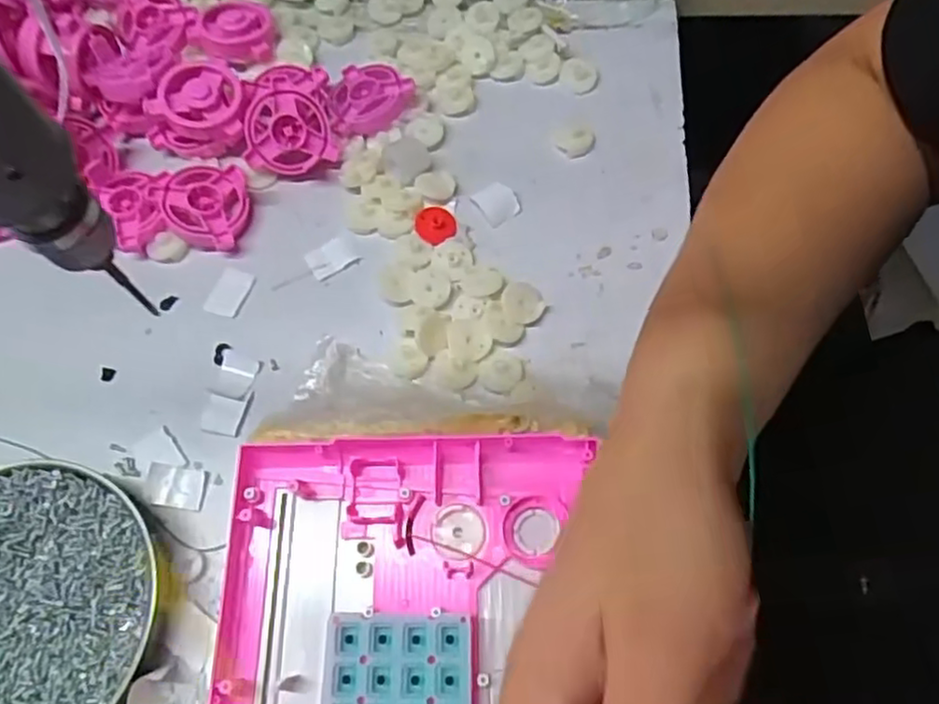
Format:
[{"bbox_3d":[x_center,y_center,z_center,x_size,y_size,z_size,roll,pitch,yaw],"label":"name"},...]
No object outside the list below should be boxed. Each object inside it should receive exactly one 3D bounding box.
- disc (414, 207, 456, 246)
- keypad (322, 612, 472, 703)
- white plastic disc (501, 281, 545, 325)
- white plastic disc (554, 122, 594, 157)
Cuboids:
[{"bbox_3d":[-0.020,-0.074,0.400,0.022,0.007,0.022,-1,68,2],"label":"disc"},{"bbox_3d":[-0.029,0.132,0.279,0.058,0.012,0.048,-1,68,2],"label":"keypad"},{"bbox_3d":[0.029,-0.027,0.375,0.023,0.004,0.023,-12,87,-13],"label":"white plastic disc"},{"bbox_3d":[0.064,-0.131,0.420,0.023,0.006,0.022,-1,68,2],"label":"white plastic disc"}]

